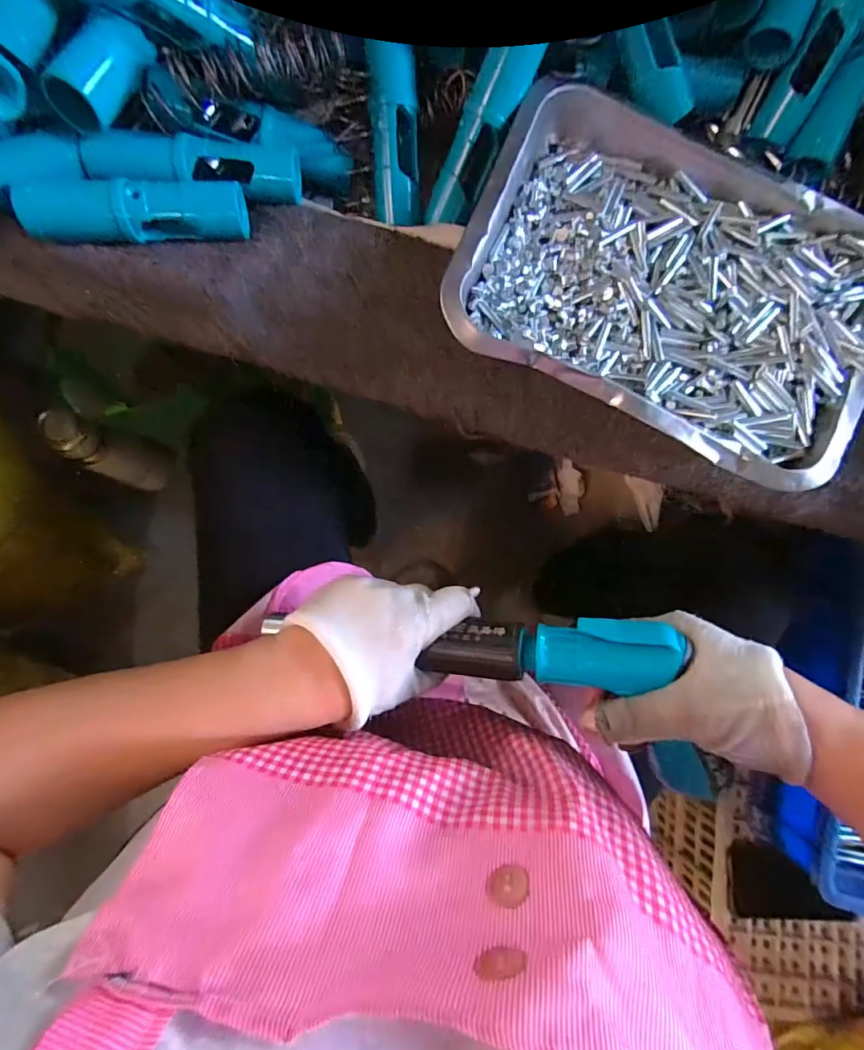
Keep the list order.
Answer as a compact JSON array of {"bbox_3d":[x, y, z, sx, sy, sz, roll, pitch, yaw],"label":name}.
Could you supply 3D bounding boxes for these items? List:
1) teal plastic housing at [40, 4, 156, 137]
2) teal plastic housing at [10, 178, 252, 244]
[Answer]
[{"bbox_3d":[-0.178,-0.245,0.256,0.025,0.023,0.063,32,81,1],"label":"teal plastic housing"},{"bbox_3d":[-0.171,-0.181,0.280,0.118,0.029,0.025,-8,83,-5],"label":"teal plastic housing"}]

